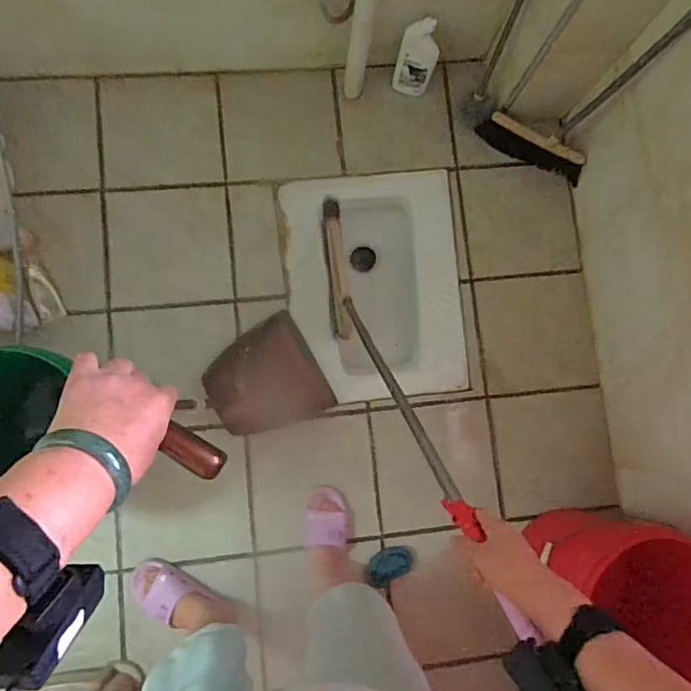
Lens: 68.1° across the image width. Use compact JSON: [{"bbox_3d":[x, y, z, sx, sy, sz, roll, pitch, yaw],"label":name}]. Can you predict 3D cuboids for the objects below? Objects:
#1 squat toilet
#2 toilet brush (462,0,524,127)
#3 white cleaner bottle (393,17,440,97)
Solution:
[{"bbox_3d":[0.071,-0.146,1.379,0.424,0.200,0.564,-5,85,-7],"label":"squat toilet"},{"bbox_3d":[0.370,-0.708,1.147,0.065,0.434,0.063,12,55,-3],"label":"toilet brush"},{"bbox_3d":[0.171,-0.691,1.252,0.097,0.202,0.075,15,84,-3],"label":"white cleaner bottle"}]

